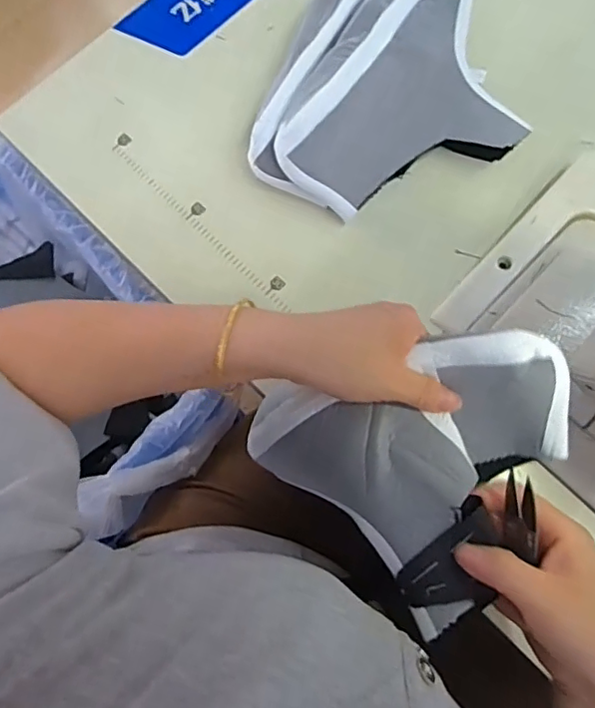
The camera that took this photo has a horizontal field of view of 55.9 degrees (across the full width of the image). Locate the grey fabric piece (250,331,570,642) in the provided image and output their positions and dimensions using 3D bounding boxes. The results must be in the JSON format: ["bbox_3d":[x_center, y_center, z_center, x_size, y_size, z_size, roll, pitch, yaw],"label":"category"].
[{"bbox_3d":[0.077,0.052,0.367,0.163,0.084,0.166,-44,79,-10],"label":"grey fabric piece"}]

